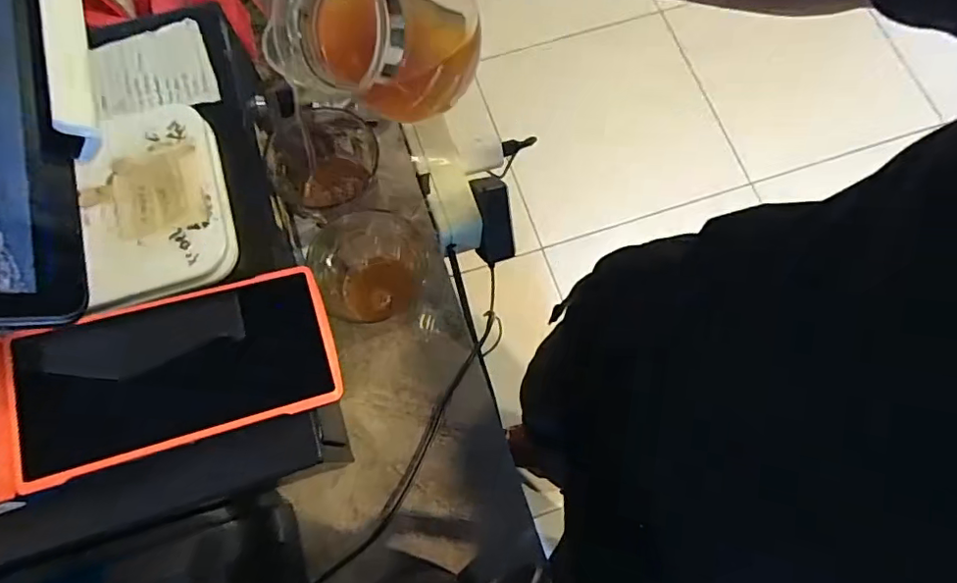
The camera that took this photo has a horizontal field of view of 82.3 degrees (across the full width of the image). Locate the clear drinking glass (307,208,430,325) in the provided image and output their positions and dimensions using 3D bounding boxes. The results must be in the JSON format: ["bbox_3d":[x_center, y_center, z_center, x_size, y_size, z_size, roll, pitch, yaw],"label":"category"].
[{"bbox_3d":[-0.078,-0.013,0.403,0.080,0.065,0.069,-9,73,-4],"label":"clear drinking glass"}]

